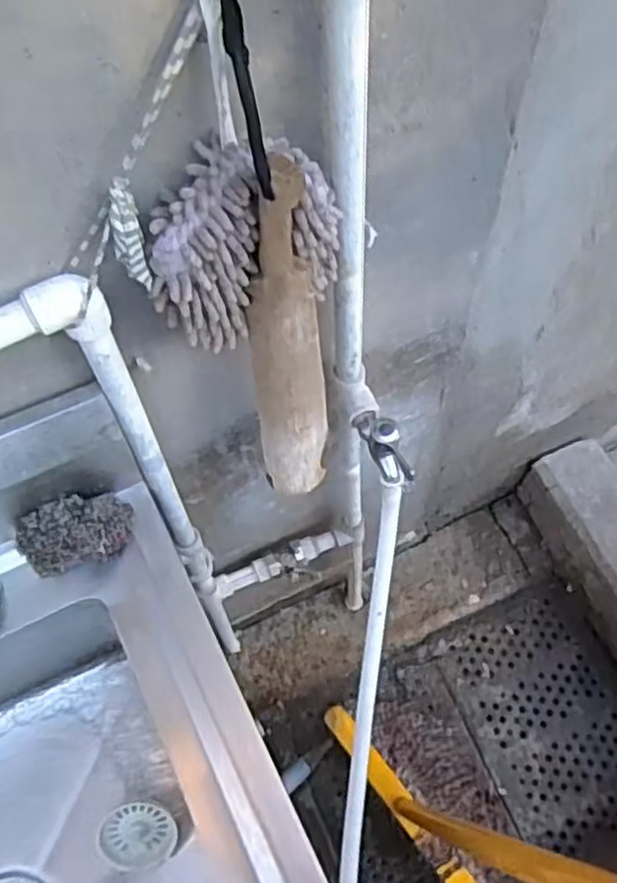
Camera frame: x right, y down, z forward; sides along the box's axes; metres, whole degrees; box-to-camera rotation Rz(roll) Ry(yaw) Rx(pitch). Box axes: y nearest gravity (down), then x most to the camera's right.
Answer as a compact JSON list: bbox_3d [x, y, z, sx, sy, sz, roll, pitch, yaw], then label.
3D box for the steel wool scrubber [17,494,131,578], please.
[{"bbox_3d":[-0.208,0.082,0.664,0.101,0.047,0.058,-22,64,-11],"label":"steel wool scrubber"}]

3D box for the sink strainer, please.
[{"bbox_3d":[-0.166,0.388,0.733,0.071,0.034,0.059,-11,62,-5],"label":"sink strainer"}]

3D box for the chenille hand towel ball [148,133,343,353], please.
[{"bbox_3d":[-0.046,-0.142,0.528,0.139,0.137,0.053,-25,64,-12],"label":"chenille hand towel ball"}]

